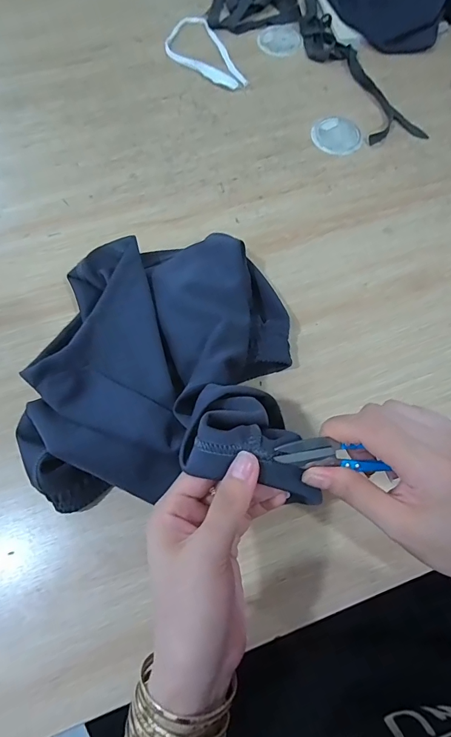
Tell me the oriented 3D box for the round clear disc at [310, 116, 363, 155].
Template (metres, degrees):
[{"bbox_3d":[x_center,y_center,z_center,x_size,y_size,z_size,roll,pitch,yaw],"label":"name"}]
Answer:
[{"bbox_3d":[0.146,-0.306,0.522,0.064,0.004,0.064,1,70,-2],"label":"round clear disc"}]

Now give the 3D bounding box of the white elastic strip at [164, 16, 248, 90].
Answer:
[{"bbox_3d":[-0.037,-0.446,0.567,0.082,0.004,0.154,-22,72,-10],"label":"white elastic strip"}]

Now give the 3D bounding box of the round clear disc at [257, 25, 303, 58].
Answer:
[{"bbox_3d":[0.081,-0.478,0.583,0.063,0.005,0.056,-15,71,-7],"label":"round clear disc"}]

